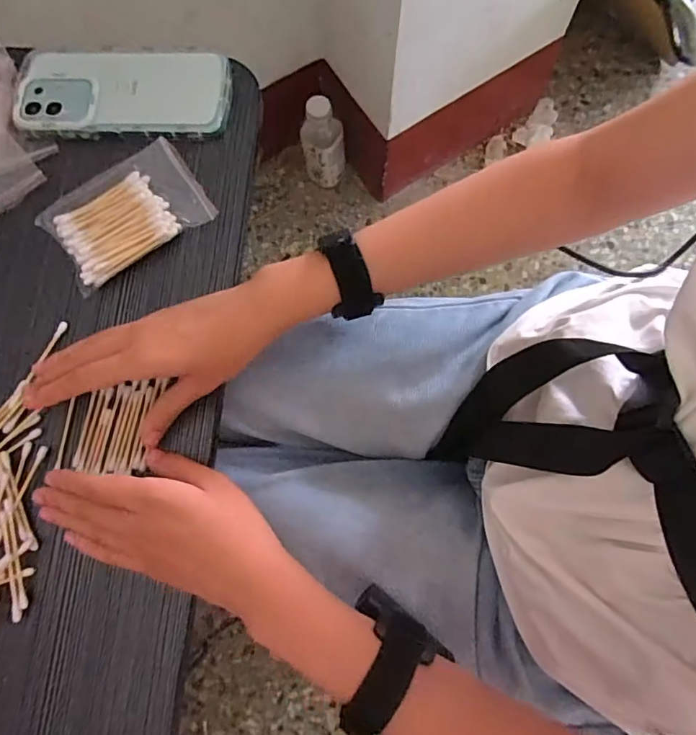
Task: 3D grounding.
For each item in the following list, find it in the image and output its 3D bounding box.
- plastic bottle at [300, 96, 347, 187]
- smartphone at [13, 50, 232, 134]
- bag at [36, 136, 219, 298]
[{"bbox_3d":[-0.039,-0.368,0.869,0.068,0.184,0.054,-32,78,-6],"label":"plastic bottle"},{"bbox_3d":[-0.180,-0.221,0.408,0.166,0.010,0.071,1,76,2],"label":"smartphone"},{"bbox_3d":[-0.165,-0.116,0.380,0.113,0.007,0.073,-37,78,-7],"label":"bag"}]

